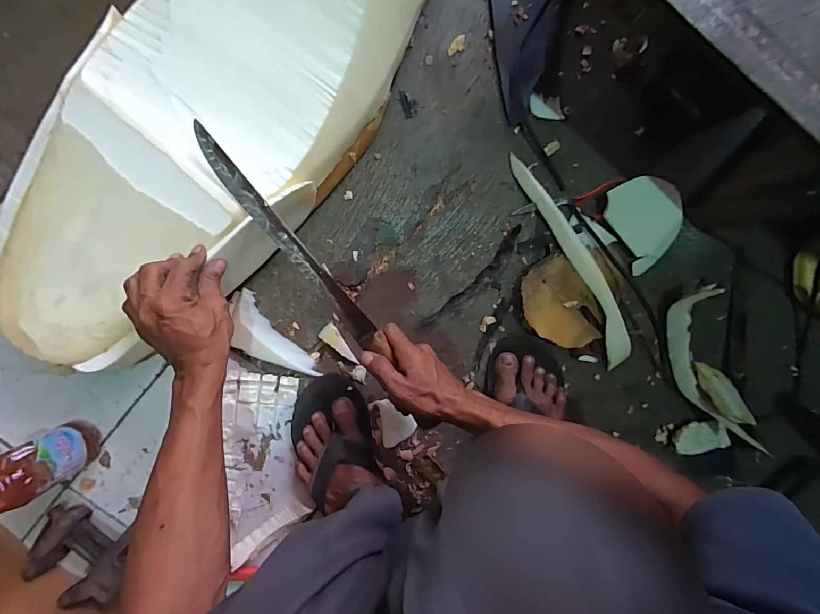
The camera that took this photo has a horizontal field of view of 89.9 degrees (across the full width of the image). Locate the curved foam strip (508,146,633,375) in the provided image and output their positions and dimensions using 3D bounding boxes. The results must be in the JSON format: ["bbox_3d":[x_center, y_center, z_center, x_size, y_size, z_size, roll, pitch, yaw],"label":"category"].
[{"bbox_3d":[0.235,-0.065,0.579,0.037,0.049,0.329,-28,97,-1],"label":"curved foam strip"}]

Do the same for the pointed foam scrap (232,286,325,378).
[{"bbox_3d":[-0.206,0.054,0.594,0.067,0.011,0.155,-38,97,0],"label":"pointed foam scrap"}]

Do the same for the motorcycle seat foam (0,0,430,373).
[{"bbox_3d":[-0.203,-0.225,0.464,0.253,0.126,0.686,43,94,-7],"label":"motorcycle seat foam"}]

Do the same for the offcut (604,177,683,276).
[{"bbox_3d":[0.332,-0.121,0.575,0.091,0.036,0.128,-33,97,0],"label":"offcut"}]

